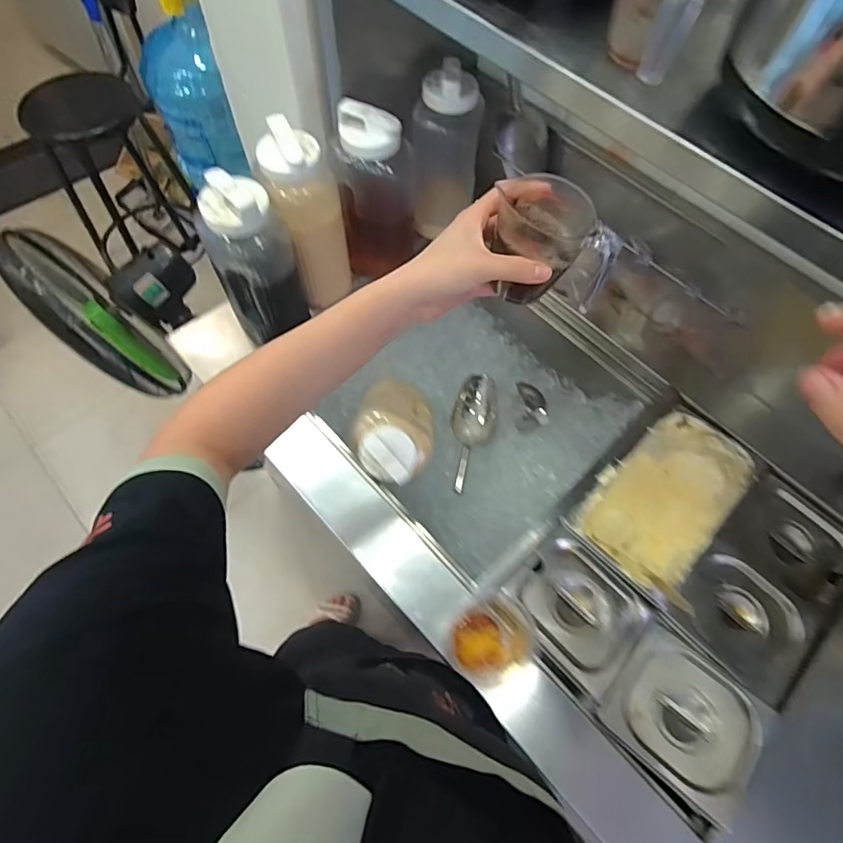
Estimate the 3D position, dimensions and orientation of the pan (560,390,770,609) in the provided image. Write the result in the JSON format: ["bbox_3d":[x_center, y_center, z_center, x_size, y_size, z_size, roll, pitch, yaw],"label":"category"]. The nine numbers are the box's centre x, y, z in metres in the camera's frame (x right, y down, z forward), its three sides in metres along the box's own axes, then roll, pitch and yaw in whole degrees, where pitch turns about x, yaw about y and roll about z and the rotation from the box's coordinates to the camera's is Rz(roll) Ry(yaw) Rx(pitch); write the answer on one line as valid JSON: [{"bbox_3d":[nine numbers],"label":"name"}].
[{"bbox_3d":[0.378,0.137,0.804,0.319,0.162,0.189,-41,72,-19],"label":"pan"}]

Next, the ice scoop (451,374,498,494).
[{"bbox_3d":[0.101,0.023,0.963,0.088,0.040,0.255,13,64,4],"label":"ice scoop"}]

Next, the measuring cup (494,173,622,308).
[{"bbox_3d":[0.114,-0.147,0.411,0.096,0.077,0.080,28,66,11],"label":"measuring cup"}]

